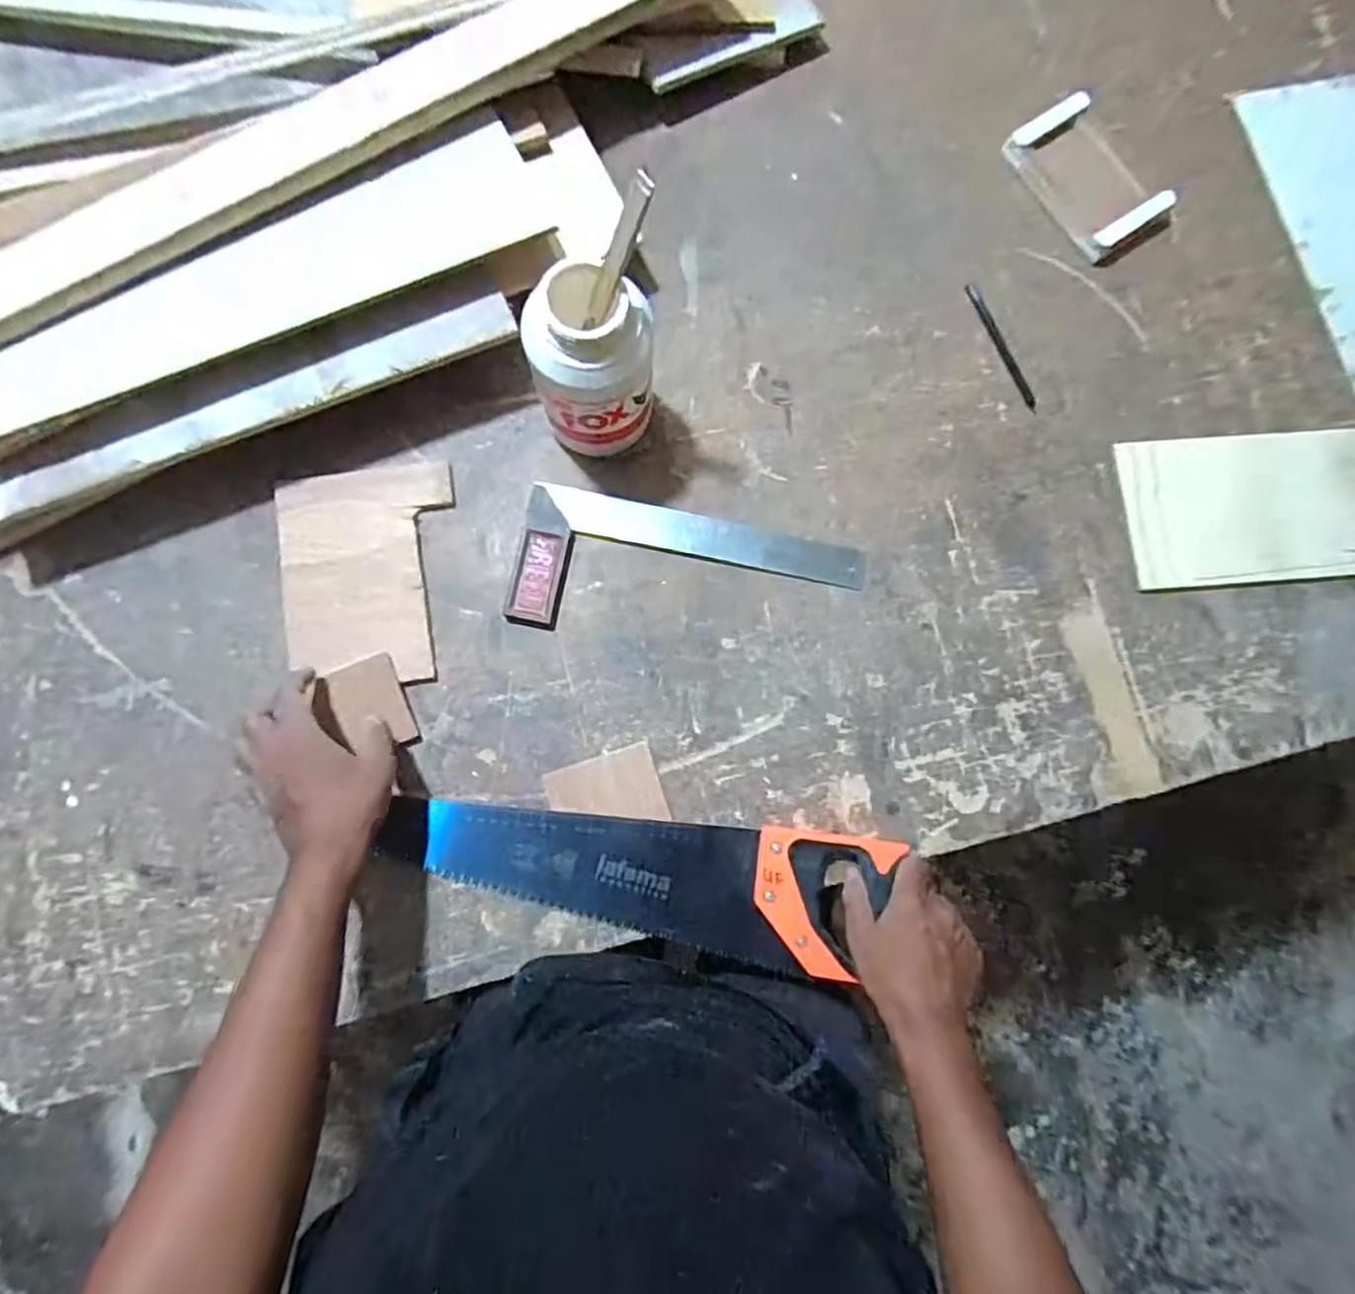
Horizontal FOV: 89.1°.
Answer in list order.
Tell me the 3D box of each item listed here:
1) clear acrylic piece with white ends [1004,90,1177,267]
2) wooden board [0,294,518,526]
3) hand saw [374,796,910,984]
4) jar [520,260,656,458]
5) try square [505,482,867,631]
[{"bbox_3d":[0.400,-0.458,0.673,0.096,0.027,0.157,-35,85,-7],"label":"clear acrylic piece with white ends"},{"bbox_3d":[-0.340,-0.189,0.548,0.435,0.022,0.041,-23,84,-5],"label":"wooden board"},{"bbox_3d":[-0.037,0.185,0.565,0.404,0.026,0.106,8,82,1],"label":"hand saw"},{"bbox_3d":[-0.065,-0.218,0.550,0.099,0.158,0.087,-12,83,-4],"label":"jar"},{"bbox_3d":[0.012,-0.062,0.605,0.302,0.012,0.122,8,82,-1],"label":"try square"}]

